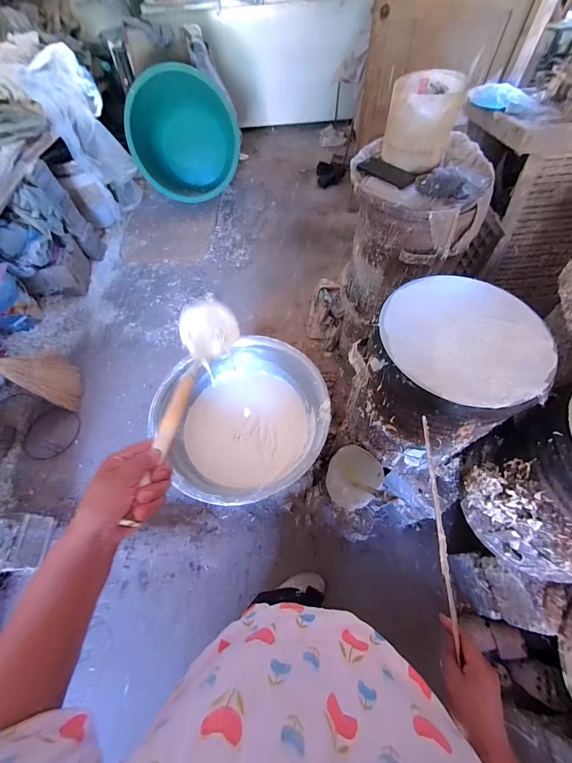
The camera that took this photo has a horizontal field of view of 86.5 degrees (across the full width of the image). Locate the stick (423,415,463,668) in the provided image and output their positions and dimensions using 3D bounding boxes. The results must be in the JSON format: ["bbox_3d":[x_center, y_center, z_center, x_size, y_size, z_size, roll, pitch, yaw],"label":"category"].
[{"bbox_3d":[0.232,0.216,0.459,0.012,0.017,0.322,-4,80,0],"label":"stick"}]

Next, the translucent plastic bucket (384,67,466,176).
[{"bbox_3d":[0.384,-0.743,0.872,0.179,0.180,0.178,16,62,12],"label":"translucent plastic bucket"}]

